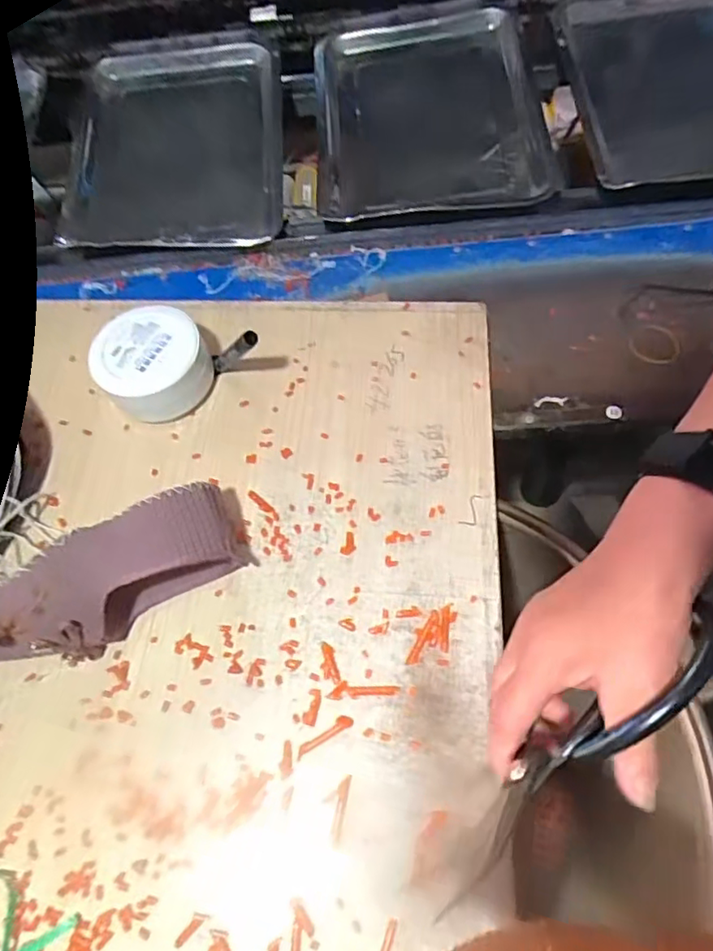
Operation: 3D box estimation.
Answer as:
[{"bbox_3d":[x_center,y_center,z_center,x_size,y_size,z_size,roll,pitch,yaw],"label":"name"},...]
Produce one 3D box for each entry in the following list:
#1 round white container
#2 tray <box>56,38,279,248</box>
[{"bbox_3d":[-0.197,-0.106,0.558,0.101,0.058,0.104,-2,64,4],"label":"round white container"},{"bbox_3d":[-0.231,-0.425,0.775,0.246,0.080,0.359,-5,64,3],"label":"tray"}]

